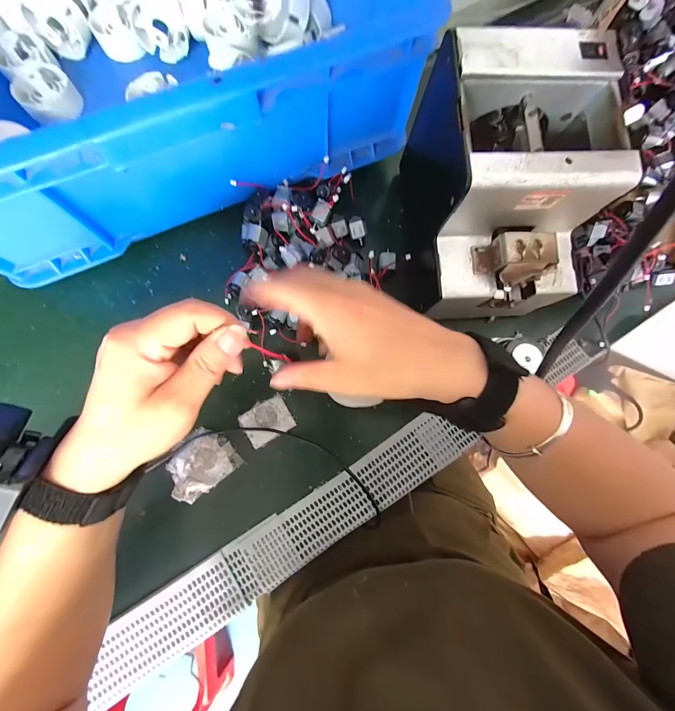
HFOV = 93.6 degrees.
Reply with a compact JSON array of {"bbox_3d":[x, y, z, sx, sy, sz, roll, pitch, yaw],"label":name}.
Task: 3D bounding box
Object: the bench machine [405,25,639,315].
[{"bbox_3d":[0.141,-0.132,0.277,0.120,0.143,0.165,-3,79,-3],"label":"bench machine"}]

